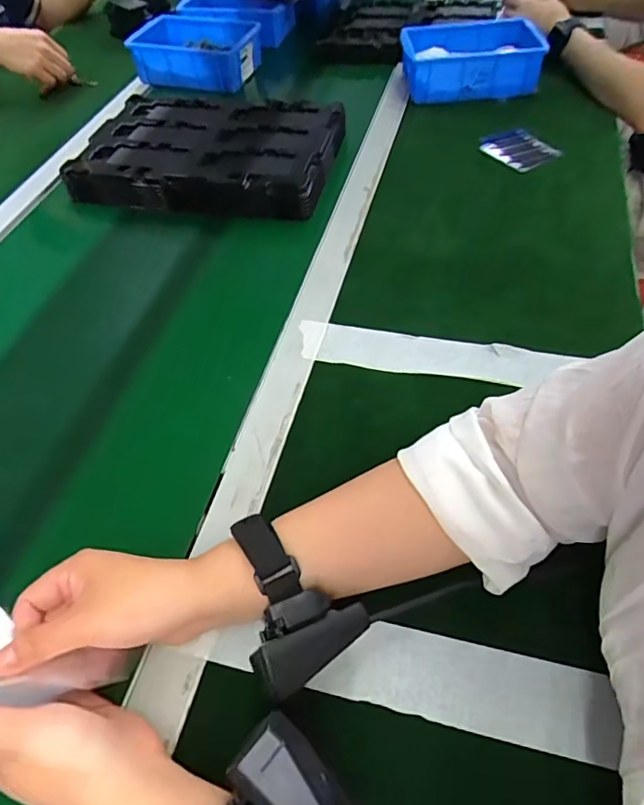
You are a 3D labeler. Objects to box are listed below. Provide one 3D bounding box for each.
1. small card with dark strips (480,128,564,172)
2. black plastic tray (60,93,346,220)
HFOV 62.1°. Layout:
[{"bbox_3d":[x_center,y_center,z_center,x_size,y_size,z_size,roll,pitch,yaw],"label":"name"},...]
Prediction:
[{"bbox_3d":[0.298,-0.380,0.807,0.094,0.016,0.109,-28,54,-16],"label":"small card with dark strips"},{"bbox_3d":[-0.156,-0.361,0.765,0.346,0.043,0.259,7,53,10],"label":"black plastic tray"}]

